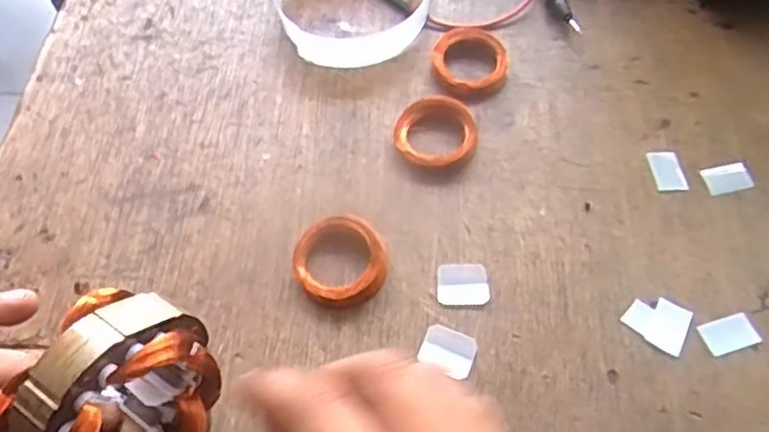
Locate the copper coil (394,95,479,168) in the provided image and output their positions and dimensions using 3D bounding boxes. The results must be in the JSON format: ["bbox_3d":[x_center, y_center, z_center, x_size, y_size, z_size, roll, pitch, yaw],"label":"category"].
[{"bbox_3d":[0.029,-0.046,0.365,0.044,0.010,0.043,0,59,0],"label":"copper coil"}]

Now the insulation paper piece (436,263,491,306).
[{"bbox_3d":[0.038,0.032,0.322,0.024,0.004,0.022,1,59,0],"label":"insulation paper piece"}]

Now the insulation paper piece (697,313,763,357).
[{"bbox_3d":[0.159,0.054,0.308,0.025,0.004,0.016,-15,59,-8],"label":"insulation paper piece"}]

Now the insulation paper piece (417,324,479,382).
[{"bbox_3d":[0.029,0.062,0.305,0.024,0.004,0.020,18,69,13],"label":"insulation paper piece"}]

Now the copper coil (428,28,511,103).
[{"bbox_3d":[0.049,-0.088,0.386,0.043,0.015,0.043,0,59,0],"label":"copper coil"}]

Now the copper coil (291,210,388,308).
[{"bbox_3d":[-0.021,0.021,0.325,0.044,0.014,0.045,0,59,0],"label":"copper coil"}]

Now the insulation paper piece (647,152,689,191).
[{"bbox_3d":[0.151,-0.025,0.356,0.016,0.004,0.026,-2,59,-1],"label":"insulation paper piece"}]

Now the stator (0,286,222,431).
[{"bbox_3d":[-0.094,0.066,0.242,0.044,0.066,0.068,19,61,11],"label":"stator"}]

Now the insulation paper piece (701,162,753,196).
[{"bbox_3d":[0.182,-0.021,0.354,0.025,0.004,0.017,-10,59,-6],"label":"insulation paper piece"}]

